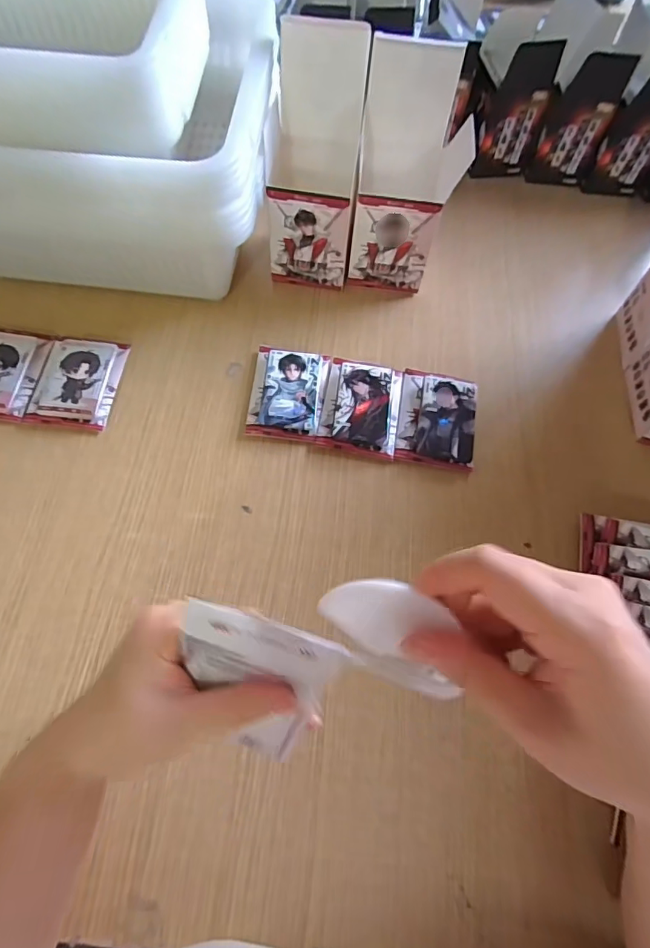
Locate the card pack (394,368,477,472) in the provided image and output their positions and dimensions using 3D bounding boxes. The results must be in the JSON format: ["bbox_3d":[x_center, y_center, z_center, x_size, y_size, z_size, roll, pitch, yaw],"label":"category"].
[{"bbox_3d":[0.107,-0.055,0.461,0.070,0.025,0.100,9,62,2],"label":"card pack"}]

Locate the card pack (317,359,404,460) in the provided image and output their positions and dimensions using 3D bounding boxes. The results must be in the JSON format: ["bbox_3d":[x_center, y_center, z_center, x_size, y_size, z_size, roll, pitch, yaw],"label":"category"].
[{"bbox_3d":[0.035,-0.065,0.463,0.072,0.024,0.097,10,62,2],"label":"card pack"}]

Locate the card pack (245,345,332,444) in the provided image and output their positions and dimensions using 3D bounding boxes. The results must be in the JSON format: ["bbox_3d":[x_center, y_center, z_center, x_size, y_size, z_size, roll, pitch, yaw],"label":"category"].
[{"bbox_3d":[-0.036,-0.079,0.466,0.071,0.023,0.097,8,62,1],"label":"card pack"}]

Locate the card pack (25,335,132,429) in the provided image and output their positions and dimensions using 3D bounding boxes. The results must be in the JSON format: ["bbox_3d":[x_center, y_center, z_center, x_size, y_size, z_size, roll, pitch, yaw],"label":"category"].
[{"bbox_3d":[-0.236,-0.088,0.460,0.074,0.024,0.090,6,62,0],"label":"card pack"}]

